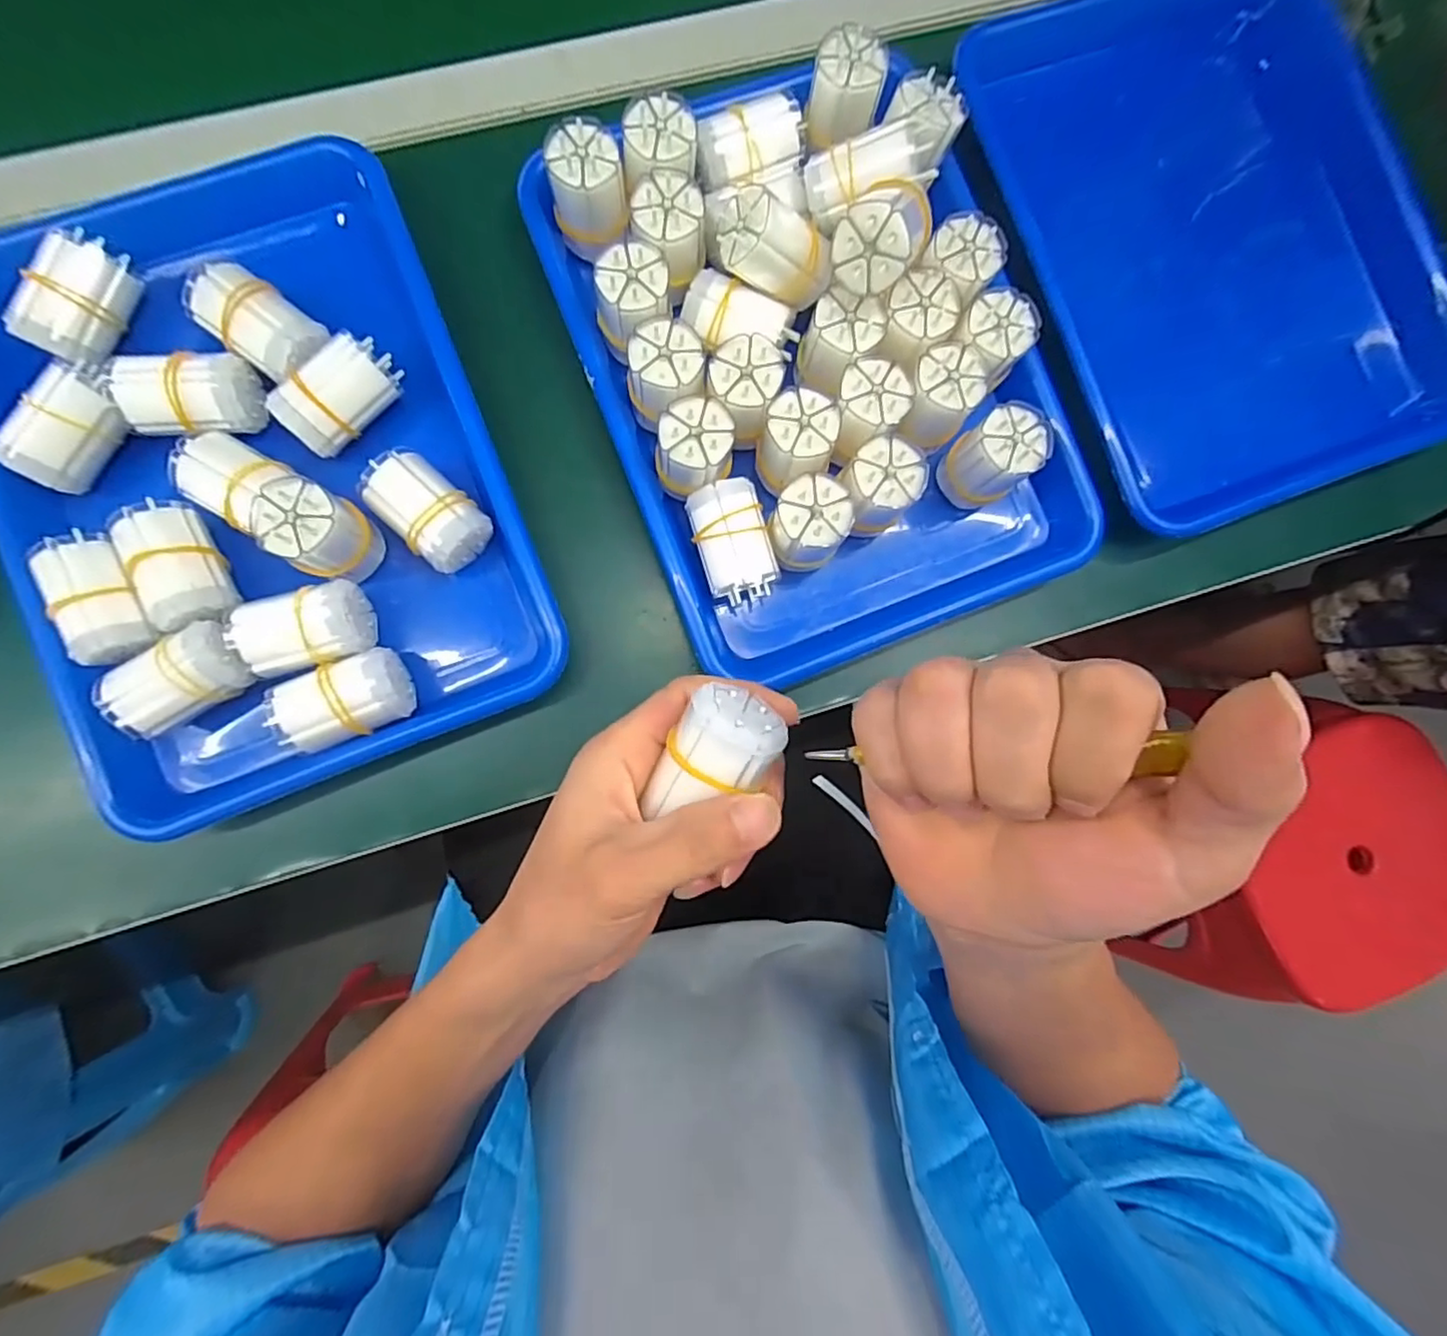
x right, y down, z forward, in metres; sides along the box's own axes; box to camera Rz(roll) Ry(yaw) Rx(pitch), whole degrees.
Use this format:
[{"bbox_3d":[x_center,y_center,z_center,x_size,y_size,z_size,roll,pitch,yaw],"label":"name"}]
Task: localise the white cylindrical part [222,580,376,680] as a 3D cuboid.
[{"bbox_3d":[-0.217,-0.023,0.338,0.059,0.036,0.040,-17,108,10],"label":"white cylindrical part"}]

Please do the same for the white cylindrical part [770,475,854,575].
[{"bbox_3d":[0.044,-0.077,0.349,0.040,0.060,0.043,0,85,-3],"label":"white cylindrical part"}]

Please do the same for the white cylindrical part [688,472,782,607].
[{"bbox_3d":[0.005,-0.069,0.356,0.038,0.030,0.064,-21,87,-5],"label":"white cylindrical part"}]

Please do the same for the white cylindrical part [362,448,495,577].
[{"bbox_3d":[-0.159,-0.085,0.348,0.063,0.041,0.040,43,84,1],"label":"white cylindrical part"}]

